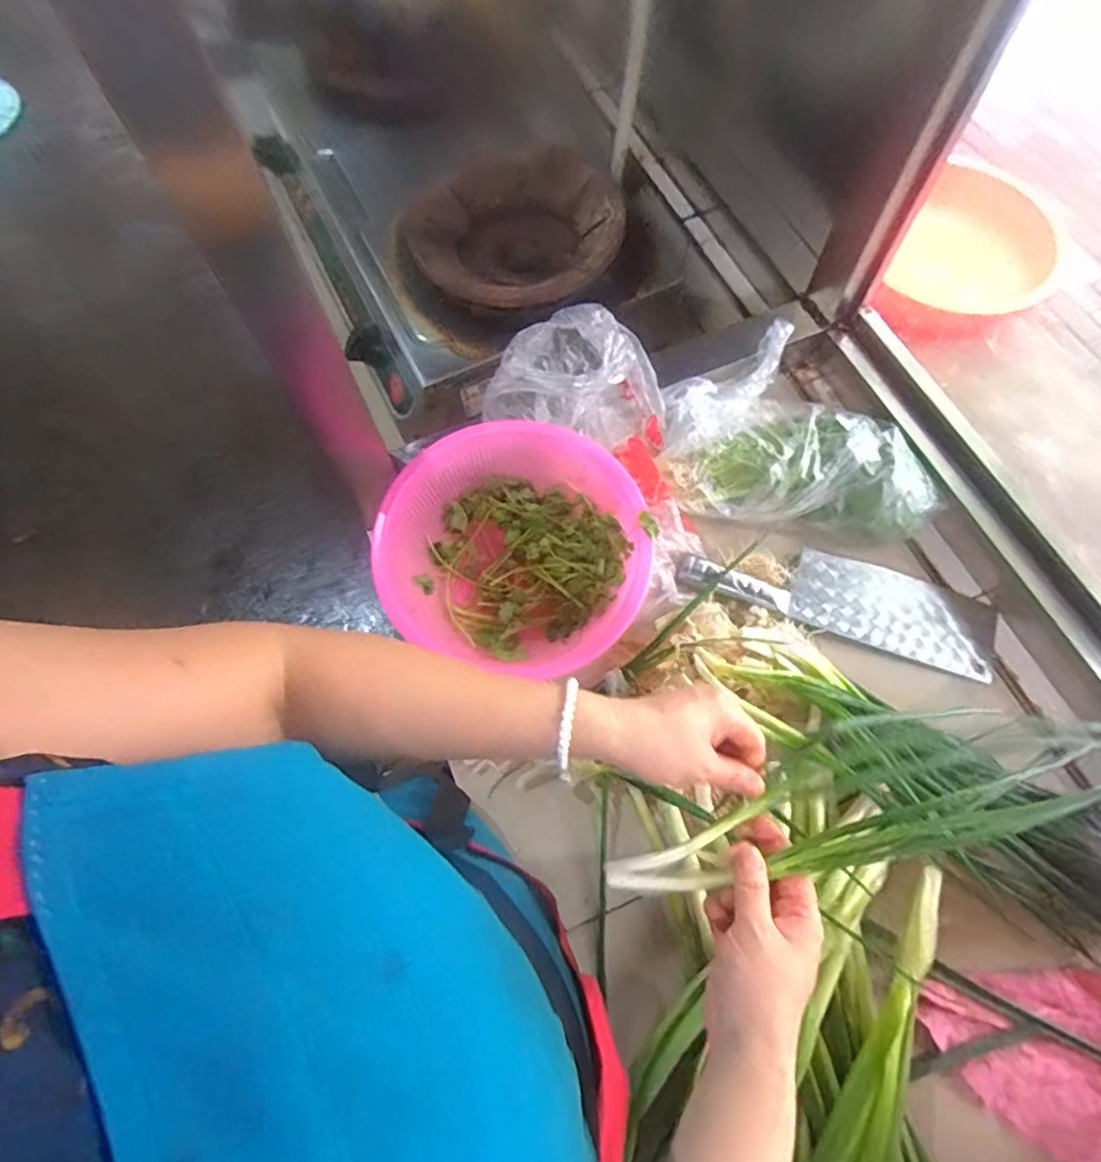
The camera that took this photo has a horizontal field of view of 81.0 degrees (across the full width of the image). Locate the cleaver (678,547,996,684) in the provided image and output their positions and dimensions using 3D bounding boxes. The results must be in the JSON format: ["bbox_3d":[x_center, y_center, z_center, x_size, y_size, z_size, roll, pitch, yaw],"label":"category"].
[{"bbox_3d":[0.279,0.010,0.621,0.298,0.031,0.086,17,69,9],"label":"cleaver"}]

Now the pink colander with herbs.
[{"bbox_3d":[-0.033,-0.031,0.606,0.244,0.085,0.220,-3,67,1],"label":"pink colander with herbs"}]

